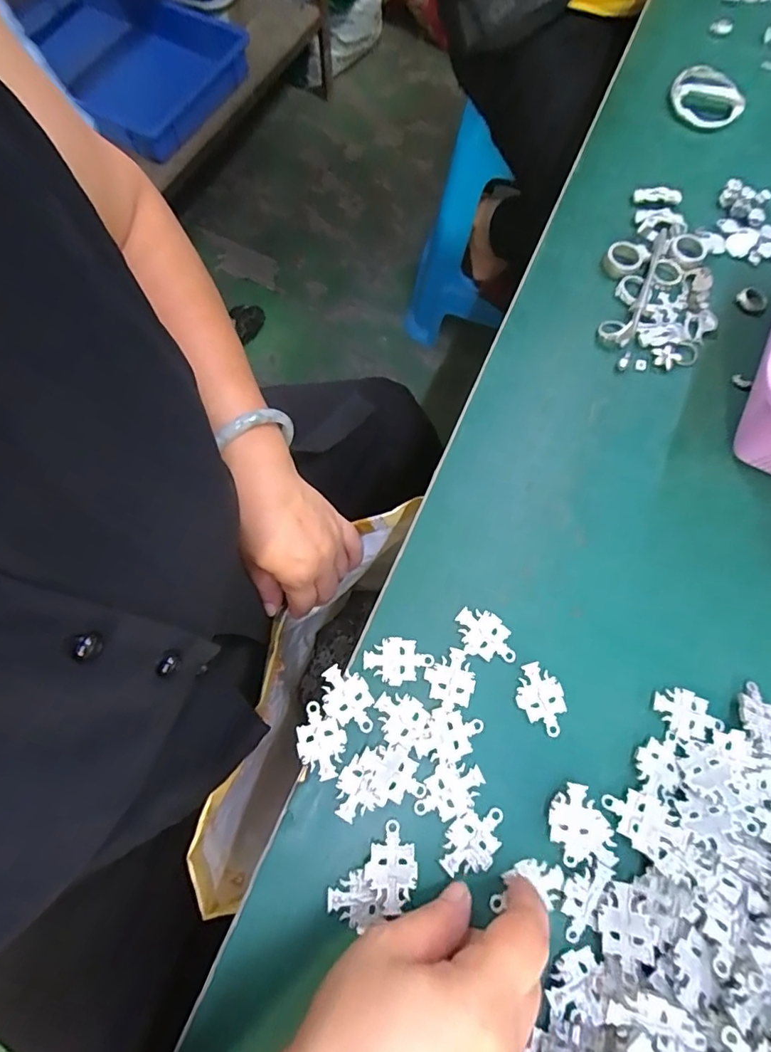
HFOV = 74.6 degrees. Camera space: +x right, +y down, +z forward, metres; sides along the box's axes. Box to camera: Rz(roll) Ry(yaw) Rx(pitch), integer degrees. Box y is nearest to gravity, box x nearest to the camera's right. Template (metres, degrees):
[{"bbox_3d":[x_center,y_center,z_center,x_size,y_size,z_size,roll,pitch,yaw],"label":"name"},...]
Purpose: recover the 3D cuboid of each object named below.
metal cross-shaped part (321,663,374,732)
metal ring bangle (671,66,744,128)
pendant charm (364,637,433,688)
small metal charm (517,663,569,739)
[{"bbox_3d":[-0.021,0.094,0.273,0.025,0.004,0.038,-34,76,-12],"label":"metal cross-shaped part"},{"bbox_3d":[0.269,-0.363,0.429,0.049,0.014,0.060,-24,75,-9],"label":"metal ring bangle"},{"bbox_3d":[0.007,0.075,0.280,0.038,0.004,0.025,4,72,0],"label":"pendant charm"},{"bbox_3d":[0.086,0.095,0.277,0.024,0.004,0.038,-14,73,-6],"label":"small metal charm"}]

